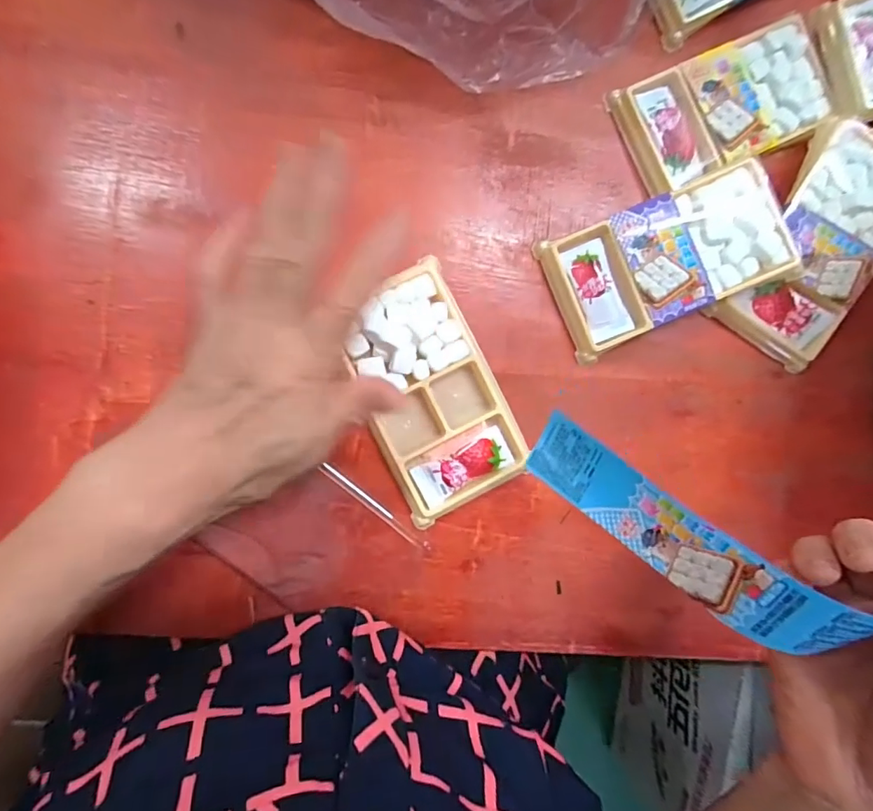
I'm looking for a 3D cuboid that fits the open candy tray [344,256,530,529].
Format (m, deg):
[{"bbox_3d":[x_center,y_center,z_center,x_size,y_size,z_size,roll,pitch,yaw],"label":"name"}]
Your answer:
[{"bbox_3d":[-0.003,-0.007,0.288,0.074,0.016,0.134,-23,93,-6],"label":"open candy tray"}]

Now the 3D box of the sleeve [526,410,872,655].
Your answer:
[{"bbox_3d":[0.099,0.054,0.219,0.009,0.137,0.036,-17,133,-40],"label":"sleeve"}]

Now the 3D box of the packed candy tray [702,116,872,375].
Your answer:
[{"bbox_3d":[0.240,-0.099,0.311,0.073,0.024,0.144,32,87,-6],"label":"packed candy tray"}]

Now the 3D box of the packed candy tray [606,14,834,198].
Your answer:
[{"bbox_3d":[0.181,-0.186,0.311,0.136,0.015,0.069,-26,94,-6],"label":"packed candy tray"}]

